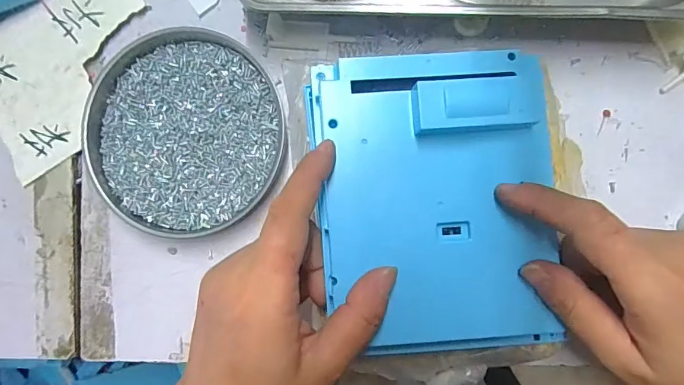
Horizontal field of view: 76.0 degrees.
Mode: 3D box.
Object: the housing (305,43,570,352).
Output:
[{"bbox_3d":[0.050,0.004,0.226,0.119,0.027,0.153,-5,89,7],"label":"housing"}]

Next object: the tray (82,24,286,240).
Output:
[{"bbox_3d":[-0.109,-0.043,0.301,0.133,0.017,0.139,0,89,7],"label":"tray"}]

